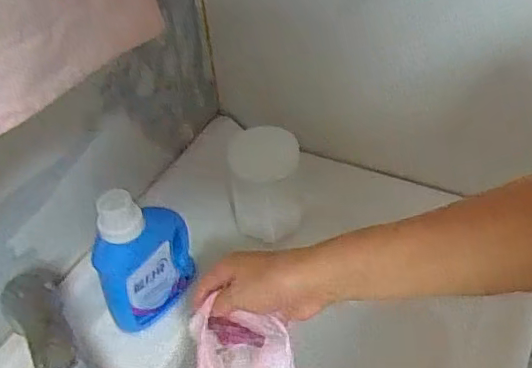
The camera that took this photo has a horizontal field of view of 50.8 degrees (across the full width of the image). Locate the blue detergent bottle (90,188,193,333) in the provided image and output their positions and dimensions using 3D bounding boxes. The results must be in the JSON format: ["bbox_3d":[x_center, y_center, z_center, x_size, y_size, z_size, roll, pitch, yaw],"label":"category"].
[{"bbox_3d":[-0.133,0.074,0.619,0.048,0.170,0.109,18,50,21],"label":"blue detergent bottle"}]

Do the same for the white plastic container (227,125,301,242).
[{"bbox_3d":[0.001,0.001,0.726,0.090,0.117,0.089,-1,45,4],"label":"white plastic container"}]

